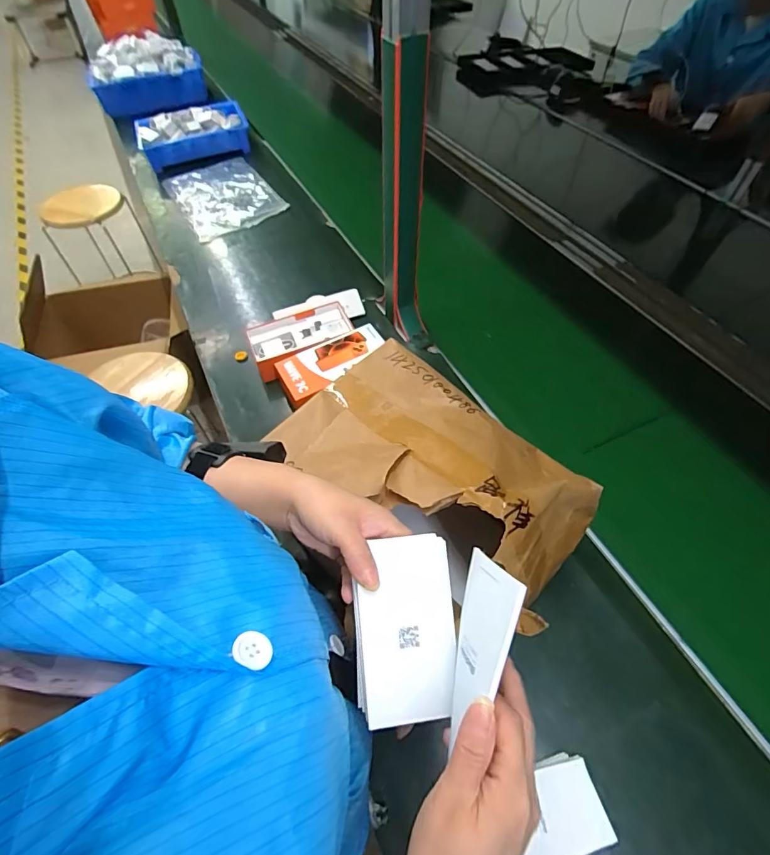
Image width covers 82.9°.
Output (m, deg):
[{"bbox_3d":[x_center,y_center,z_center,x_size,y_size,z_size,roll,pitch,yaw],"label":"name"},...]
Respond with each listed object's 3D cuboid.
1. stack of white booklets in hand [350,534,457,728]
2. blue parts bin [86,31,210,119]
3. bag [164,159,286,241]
[{"bbox_3d":[0.014,0.145,0.316,0.070,0.012,0.123,-3,79,-6],"label":"stack of white booklets in hand"},{"bbox_3d":[-0.769,-1.142,1.419,0.349,0.136,0.228,-22,56,-15],"label":"blue parts bin"},{"bbox_3d":[-0.428,-0.615,1.156,0.232,0.020,0.342,-27,58,-17],"label":"bag"}]

